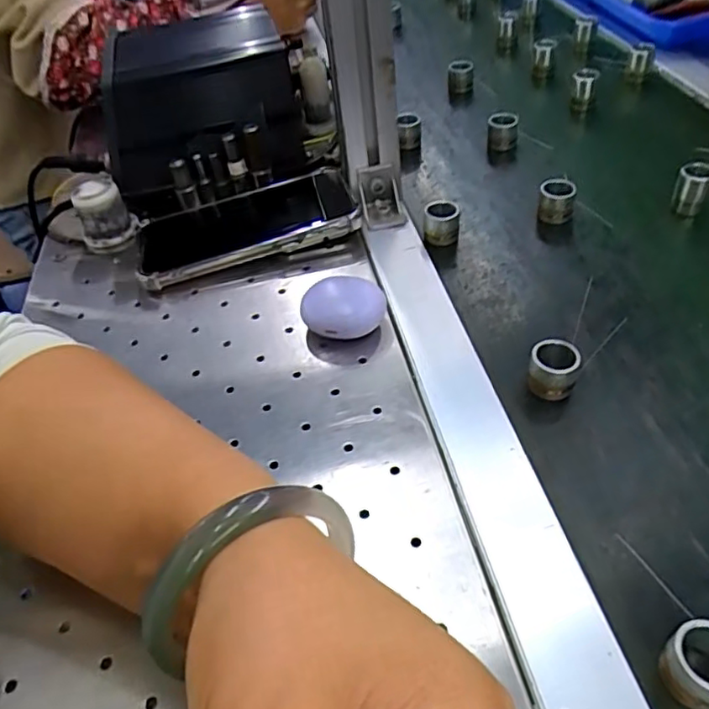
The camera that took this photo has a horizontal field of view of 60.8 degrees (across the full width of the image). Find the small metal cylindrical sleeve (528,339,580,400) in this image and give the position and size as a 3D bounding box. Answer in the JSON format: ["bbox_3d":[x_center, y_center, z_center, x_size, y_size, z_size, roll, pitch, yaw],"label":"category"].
[{"bbox_3d":[0.109,0.008,0.331,0.024,0.025,0.024,-3,45,3],"label":"small metal cylindrical sleeve"}]

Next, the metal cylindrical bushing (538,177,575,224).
[{"bbox_3d":[0.147,-0.111,0.439,0.024,0.026,0.021,9,47,14],"label":"metal cylindrical bushing"}]

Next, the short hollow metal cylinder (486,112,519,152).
[{"bbox_3d":[0.125,-0.187,0.511,0.025,0.030,0.023,5,46,10],"label":"short hollow metal cylinder"}]

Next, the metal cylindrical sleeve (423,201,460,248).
[{"bbox_3d":[0.063,-0.096,0.434,0.023,0.022,0.019,6,46,11],"label":"metal cylindrical sleeve"}]

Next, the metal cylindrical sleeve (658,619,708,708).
[{"bbox_3d":[0.128,0.115,0.223,0.026,0.025,0.024,-3,45,3],"label":"metal cylindrical sleeve"}]

